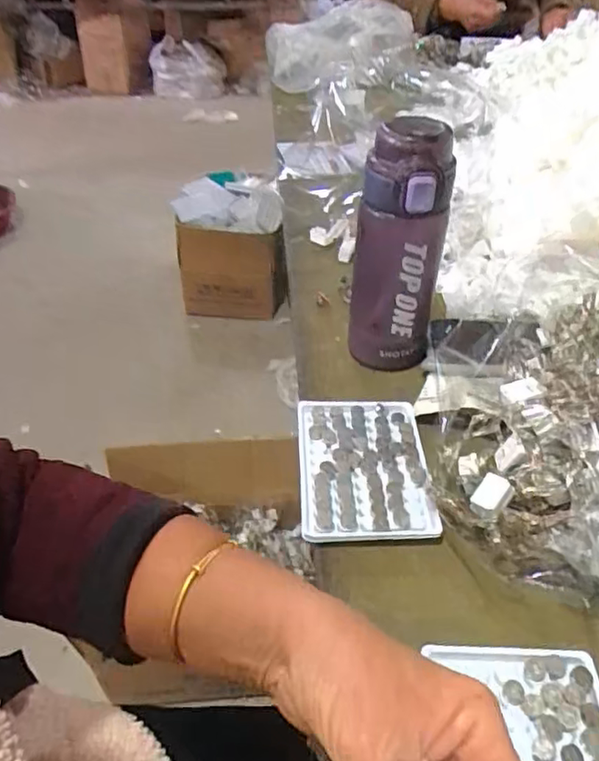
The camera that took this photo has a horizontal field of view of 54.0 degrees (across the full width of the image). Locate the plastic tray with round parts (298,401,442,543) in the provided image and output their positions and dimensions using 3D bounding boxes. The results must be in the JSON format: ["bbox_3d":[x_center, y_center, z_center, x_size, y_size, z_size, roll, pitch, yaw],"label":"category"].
[{"bbox_3d":[0.048,0.064,0.442,0.093,0.011,0.127,0,41,-1],"label":"plastic tray with round parts"}]

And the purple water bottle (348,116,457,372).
[{"bbox_3d":[0.079,-0.103,0.479,0.071,0.191,0.060,14,42,15],"label":"purple water bottle"}]

